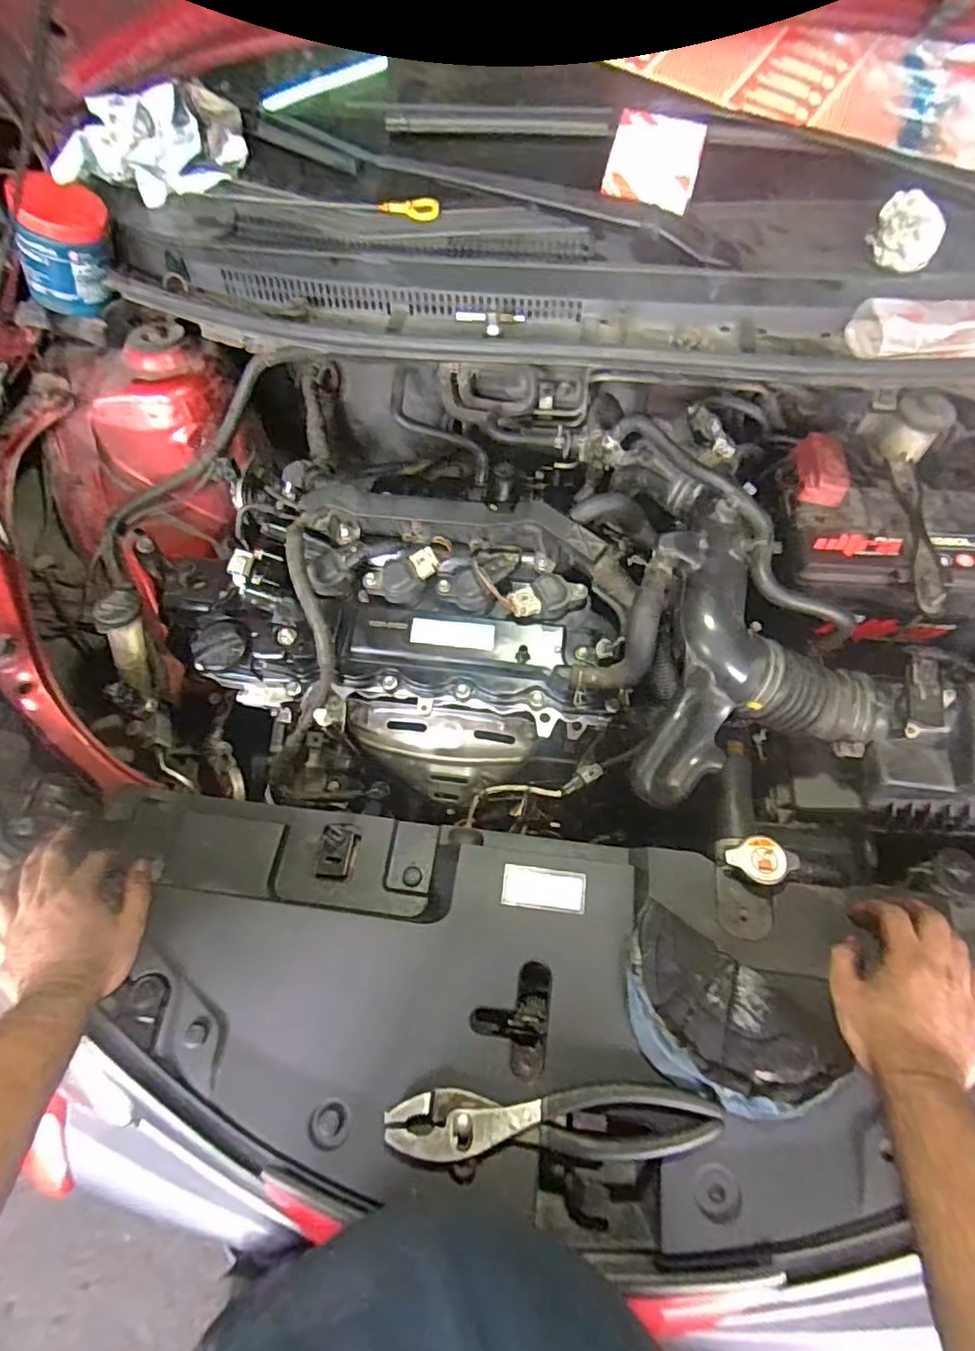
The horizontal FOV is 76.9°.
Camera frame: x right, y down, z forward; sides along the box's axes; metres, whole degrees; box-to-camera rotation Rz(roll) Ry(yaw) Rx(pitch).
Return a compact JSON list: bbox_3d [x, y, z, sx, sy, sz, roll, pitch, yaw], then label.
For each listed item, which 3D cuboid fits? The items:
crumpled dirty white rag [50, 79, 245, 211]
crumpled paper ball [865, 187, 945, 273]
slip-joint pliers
[{"bbox_3d":[-0.383,-0.601,0.701,0.203,0.090,0.039,-20,59,-11],"label":"crumpled dirty white rag"},{"bbox_3d":[0.407,-0.430,0.594,0.057,0.044,0.066,13,59,9],"label":"crumpled paper ball"},{"bbox_3d":[0.050,0.335,0.460,0.245,0.007,0.045,-1,57,1],"label":"slip-joint pliers"}]

